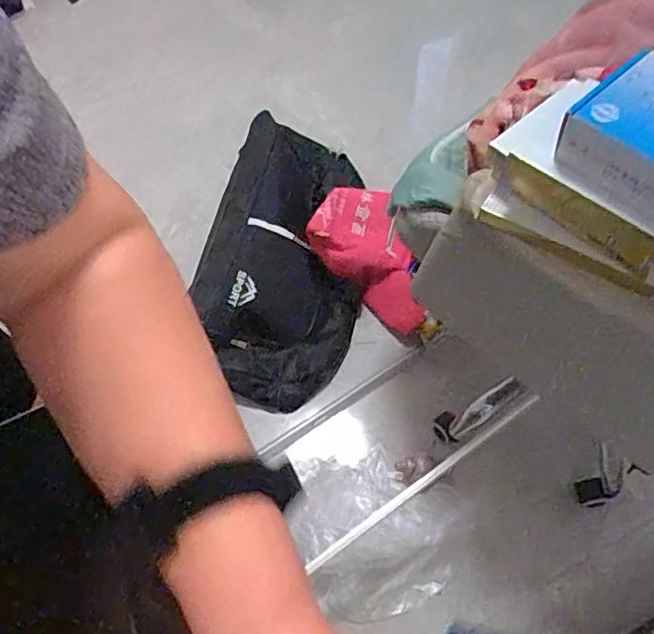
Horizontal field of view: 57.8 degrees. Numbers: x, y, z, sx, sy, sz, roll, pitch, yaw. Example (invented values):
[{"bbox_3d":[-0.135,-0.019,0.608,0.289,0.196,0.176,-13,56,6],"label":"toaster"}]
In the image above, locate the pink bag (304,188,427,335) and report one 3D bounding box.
[{"bbox_3d":[0.107,-0.122,1.269,0.294,0.174,0.167,32,66,17],"label":"pink bag"}]

